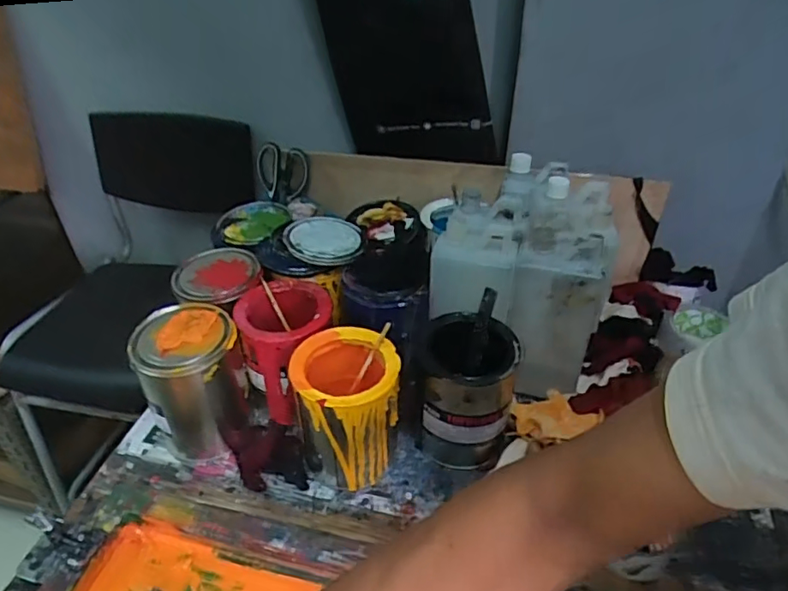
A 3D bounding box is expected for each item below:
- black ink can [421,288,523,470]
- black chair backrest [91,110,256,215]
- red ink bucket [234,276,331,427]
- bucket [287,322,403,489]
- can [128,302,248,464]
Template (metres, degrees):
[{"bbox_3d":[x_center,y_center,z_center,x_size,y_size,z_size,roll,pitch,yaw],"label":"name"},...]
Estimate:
[{"bbox_3d":[0.082,0.104,0.619,0.100,0.149,0.117,2,37,3],"label":"black ink can"},{"bbox_3d":[-0.417,-0.253,1.050,0.297,0.184,0.028,1,37,3],"label":"black chair backrest"},{"bbox_3d":[-0.127,0.065,0.665,0.106,0.135,0.114,-15,39,-17],"label":"red ink bucket"},{"bbox_3d":[-0.049,0.124,0.599,0.109,0.147,0.110,1,37,3],"label":"bucket"},{"bbox_3d":[-0.225,0.095,0.621,0.102,0.159,0.101,-1,37,0],"label":"can"}]

